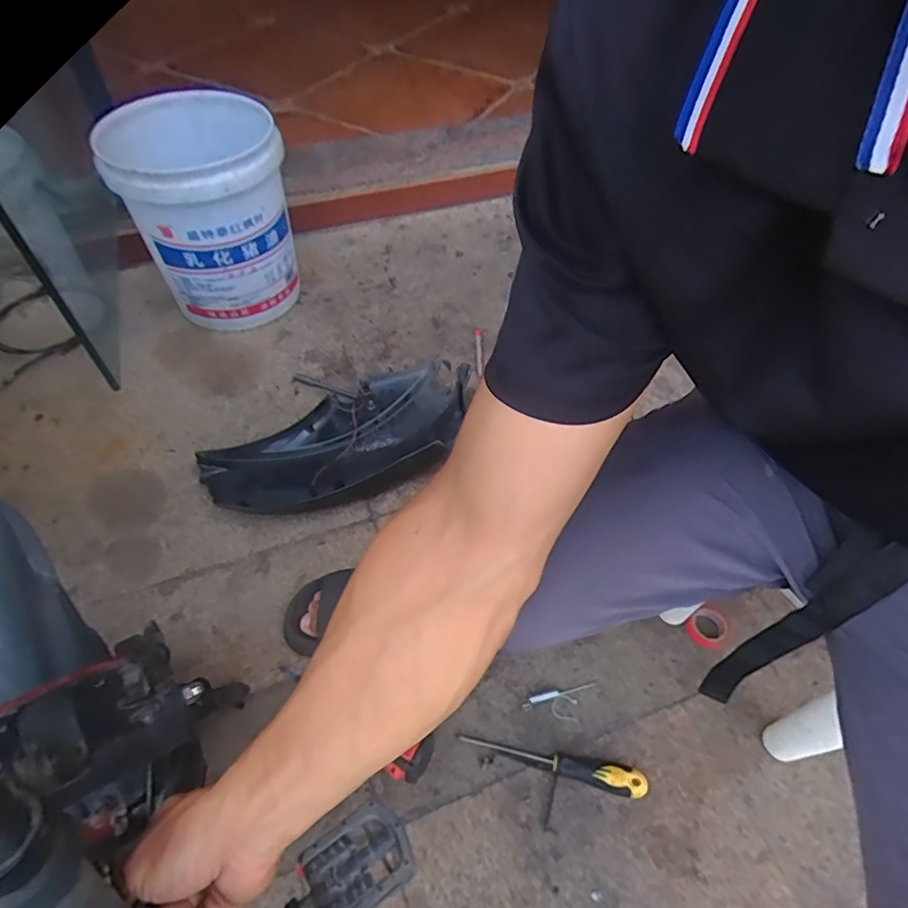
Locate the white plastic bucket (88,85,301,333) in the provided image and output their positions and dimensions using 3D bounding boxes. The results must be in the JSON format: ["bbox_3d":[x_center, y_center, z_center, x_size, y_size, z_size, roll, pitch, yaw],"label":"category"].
[{"bbox_3d":[-0.455,-0.463,1.084,0.282,0.357,0.302,-16,56,-11],"label":"white plastic bucket"}]

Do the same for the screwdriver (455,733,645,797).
[{"bbox_3d":[0.115,0.375,0.669,0.222,0.030,0.031,9,55,6],"label":"screwdriver"}]

